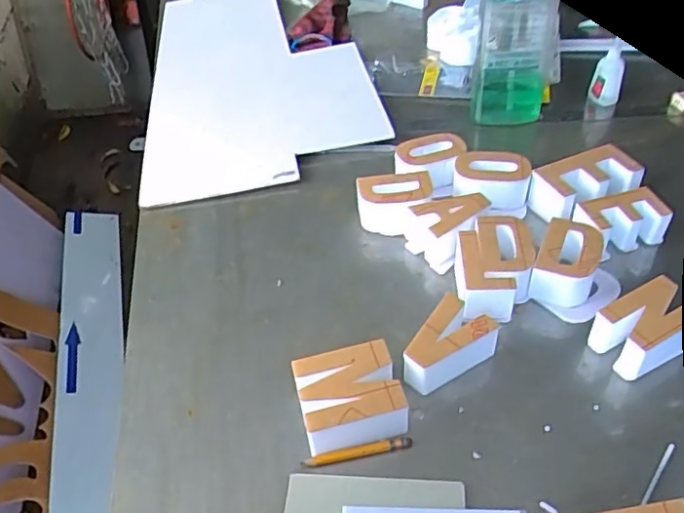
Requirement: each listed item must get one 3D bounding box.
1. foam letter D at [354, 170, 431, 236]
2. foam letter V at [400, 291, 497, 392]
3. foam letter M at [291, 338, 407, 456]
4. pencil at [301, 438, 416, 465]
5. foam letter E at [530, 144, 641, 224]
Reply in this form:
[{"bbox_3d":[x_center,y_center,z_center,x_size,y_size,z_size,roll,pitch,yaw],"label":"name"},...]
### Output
[{"bbox_3d":[0.060,-0.060,0.701,0.082,0.047,0.063,0,44,6],"label":"foam letter D"},{"bbox_3d":[0.093,0.085,0.545,0.052,0.047,0.084,31,55,32],"label":"foam letter V"},{"bbox_3d":[0.007,0.121,0.514,0.080,0.047,0.071,-12,44,-7],"label":"foam letter M"},{"bbox_3d":[0.013,0.161,0.498,0.091,0.007,0.007,-10,44,-5],"label":"pencil"},{"bbox_3d":[0.280,-0.077,0.701,0.117,0.059,0.069,-19,45,-14],"label":"foam letter E"}]

